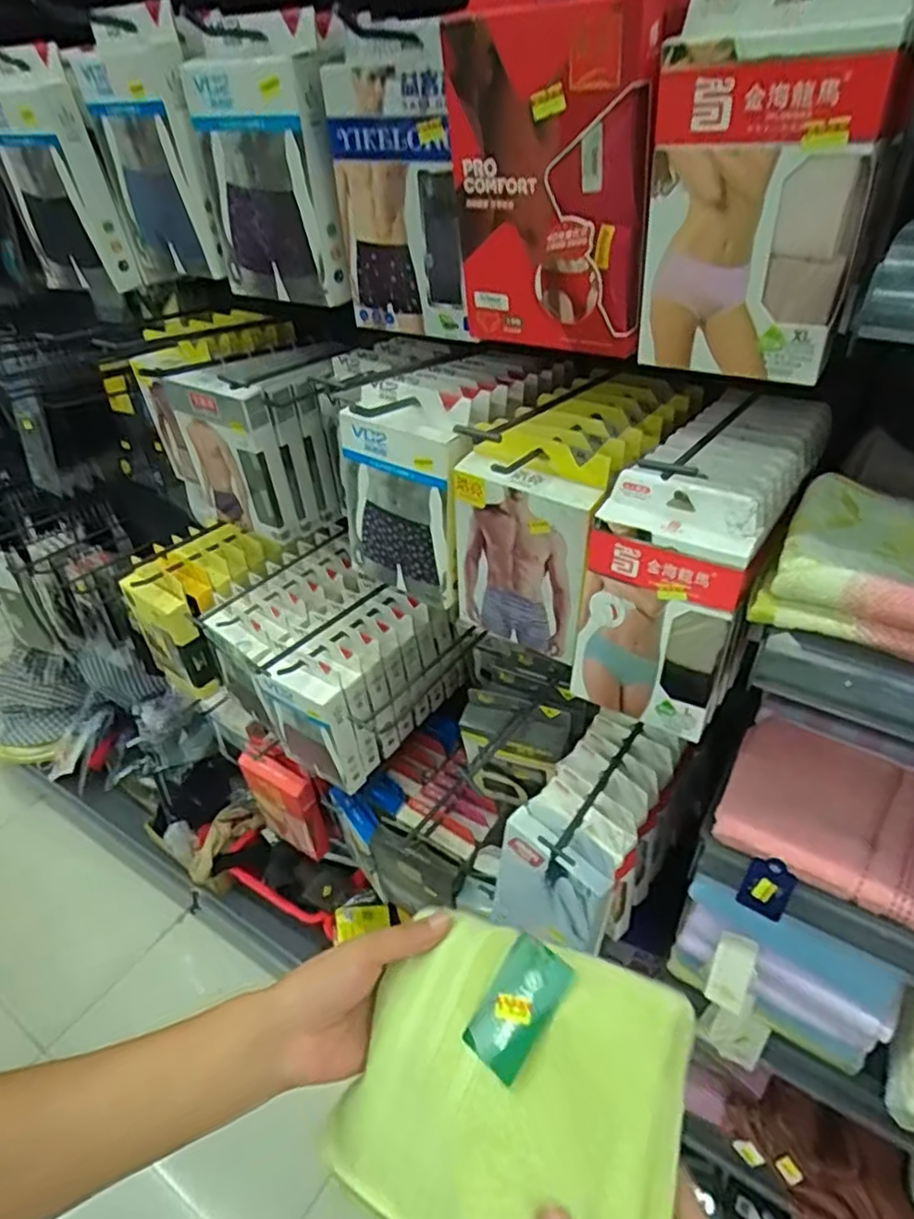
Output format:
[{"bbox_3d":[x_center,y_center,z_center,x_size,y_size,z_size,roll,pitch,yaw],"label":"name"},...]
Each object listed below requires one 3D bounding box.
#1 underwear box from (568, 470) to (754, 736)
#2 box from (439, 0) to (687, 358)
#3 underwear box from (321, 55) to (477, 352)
[{"bbox_3d":[0.153,0.003,0.528,0.112,0.196,0.035,18,32,27],"label":"underwear box"},{"bbox_3d":[0.060,-0.274,0.439,0.137,0.204,0.039,23,52,27],"label":"box"},{"bbox_3d":[-0.049,-0.319,0.550,0.115,0.192,0.022,20,46,28],"label":"underwear box"}]

